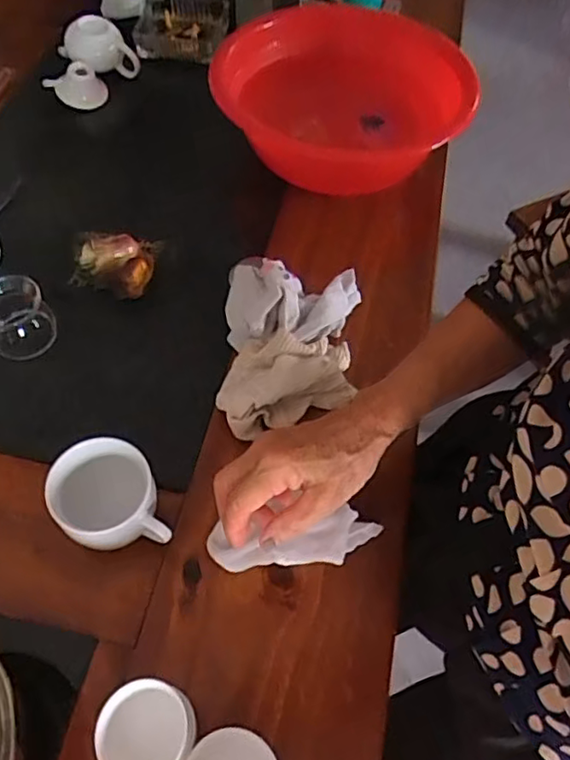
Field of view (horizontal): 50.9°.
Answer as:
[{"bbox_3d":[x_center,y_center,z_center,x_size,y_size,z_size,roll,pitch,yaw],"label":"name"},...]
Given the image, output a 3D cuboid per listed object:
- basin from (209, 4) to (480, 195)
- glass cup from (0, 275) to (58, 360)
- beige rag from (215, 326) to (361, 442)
[{"bbox_3d":[0.061,-0.335,0.732,0.266,0.096,0.285,1,58,-2],"label":"basin"},{"bbox_3d":[-0.259,-0.061,0.573,0.066,0.052,0.057,-29,62,-19],"label":"glass cup"},{"bbox_3d":[0.003,-0.006,0.558,0.140,0.045,0.087,-20,59,-15],"label":"beige rag"}]

